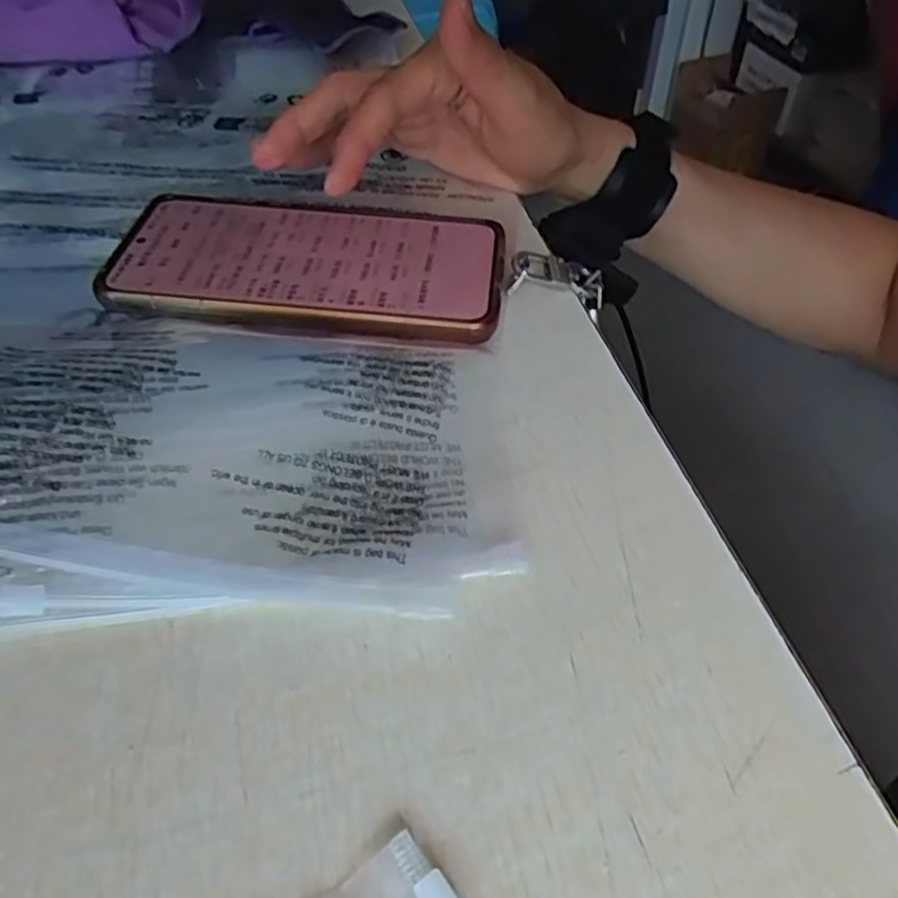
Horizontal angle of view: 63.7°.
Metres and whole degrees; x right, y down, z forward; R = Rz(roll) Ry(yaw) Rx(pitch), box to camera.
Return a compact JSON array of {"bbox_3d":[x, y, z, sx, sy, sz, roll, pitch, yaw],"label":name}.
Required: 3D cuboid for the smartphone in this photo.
[{"bbox_3d":[-0.059,-0.080,0.303,0.160,0.012,0.077,4,48,3],"label":"smartphone"}]

